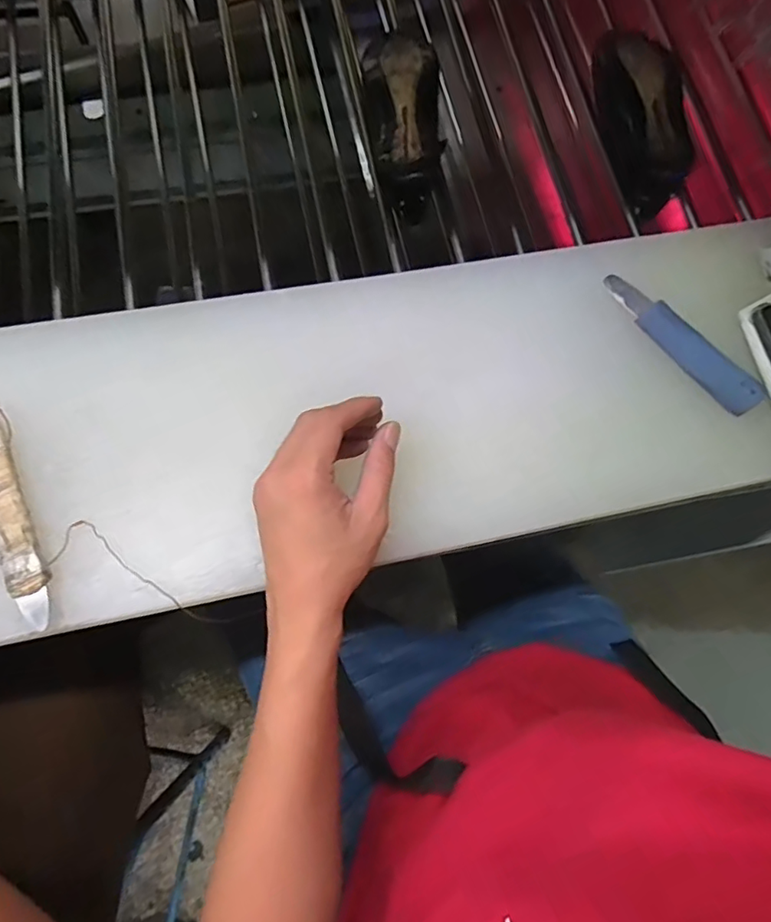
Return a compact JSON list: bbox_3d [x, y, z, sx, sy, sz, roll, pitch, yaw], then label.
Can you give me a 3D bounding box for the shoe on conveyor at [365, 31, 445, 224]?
[{"bbox_3d":[0.021,-0.350,0.565,0.074,0.051,0.204,-5,74,-8],"label":"shoe on conveyor"}]

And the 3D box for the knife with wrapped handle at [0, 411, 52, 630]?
[{"bbox_3d":[-0.269,0.035,0.389,0.025,0.014,0.168,-23,77,-9],"label":"knife with wrapped handle"}]

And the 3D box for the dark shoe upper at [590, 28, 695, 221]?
[{"bbox_3d":[0.276,-0.378,0.594,0.072,0.055,0.229,-7,75,-5],"label":"dark shoe upper"}]

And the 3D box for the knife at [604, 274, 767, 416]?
[{"bbox_3d":[0.248,-0.103,0.458,0.024,0.019,0.157,-38,80,-12],"label":"knife"}]

